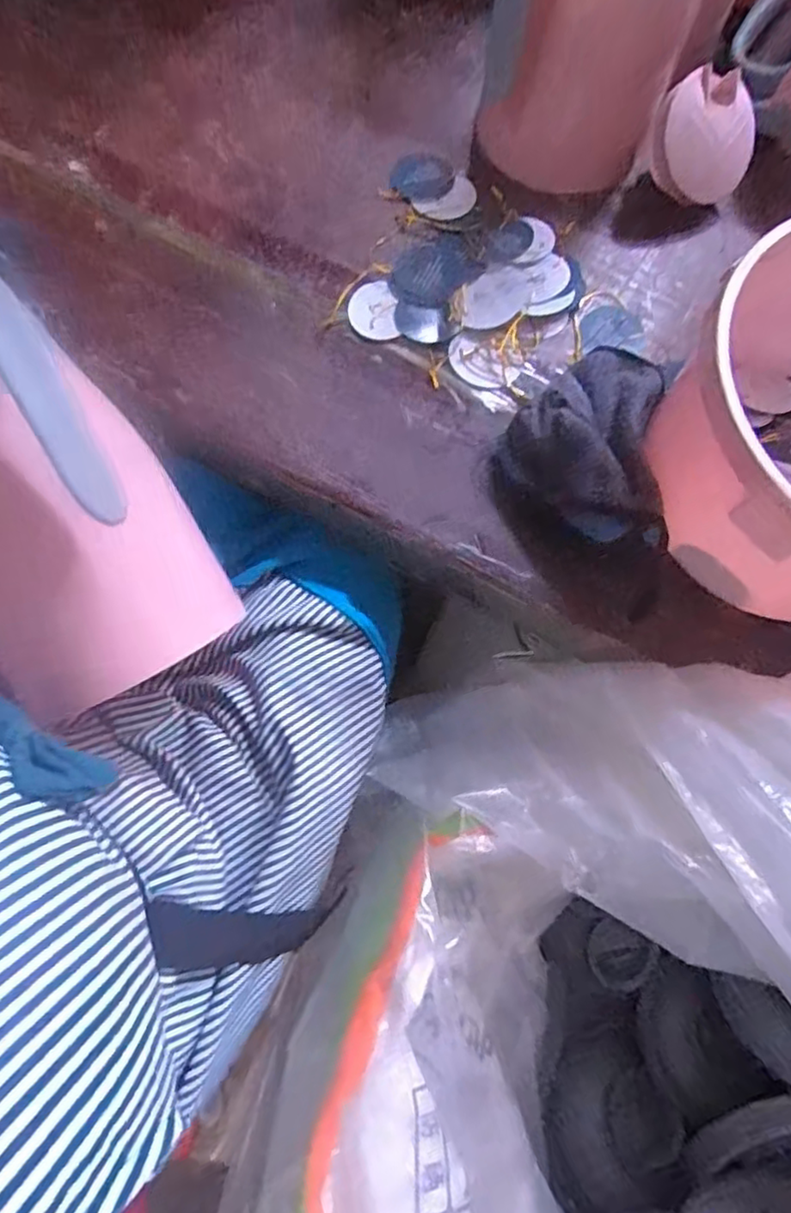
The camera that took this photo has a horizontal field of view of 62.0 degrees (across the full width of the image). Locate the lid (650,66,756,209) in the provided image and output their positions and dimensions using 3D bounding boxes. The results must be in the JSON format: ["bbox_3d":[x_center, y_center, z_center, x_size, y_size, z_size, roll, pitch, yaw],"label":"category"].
[{"bbox_3d":[0.237,-0.360,0.508,0.081,0.083,0.018,-7,33,-8],"label":"lid"}]

